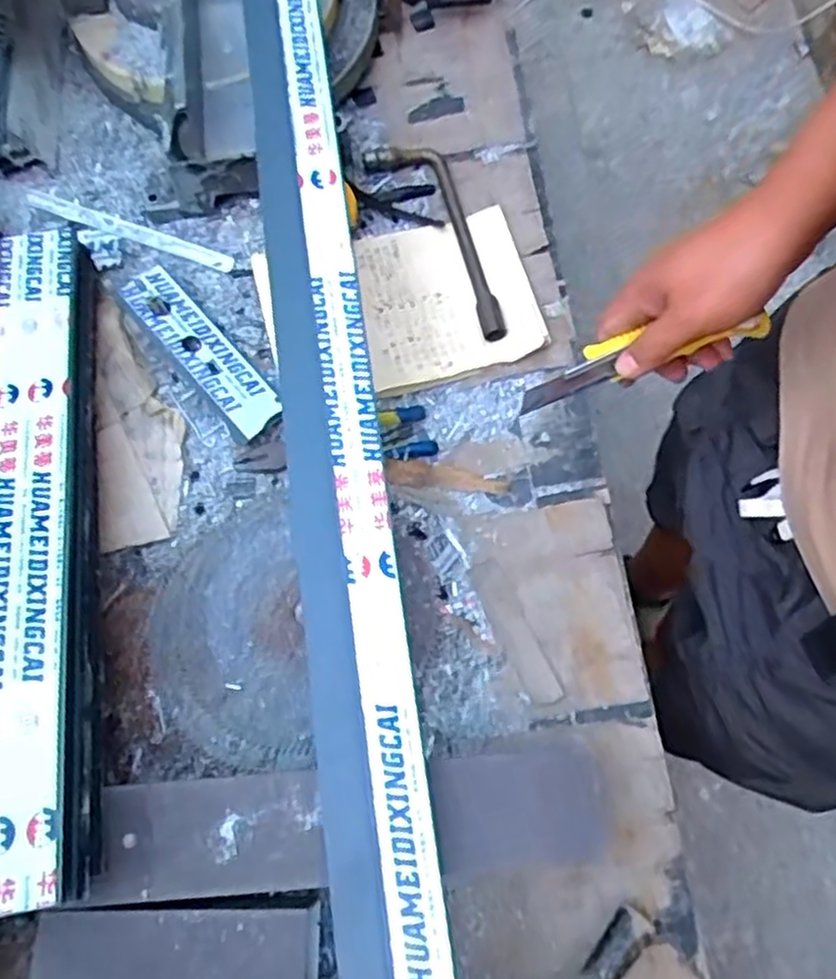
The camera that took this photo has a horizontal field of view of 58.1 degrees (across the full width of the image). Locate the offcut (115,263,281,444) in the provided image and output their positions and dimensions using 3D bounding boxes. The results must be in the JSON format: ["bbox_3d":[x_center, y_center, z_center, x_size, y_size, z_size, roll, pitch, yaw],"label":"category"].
[{"bbox_3d":[-0.219,-0.143,0.748,0.057,0.027,0.210,-40,74,-10],"label":"offcut"}]

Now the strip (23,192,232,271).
[{"bbox_3d":[-0.310,-0.275,0.806,0.236,0.005,0.021,19,70,5],"label":"strip"}]

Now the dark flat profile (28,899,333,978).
[{"bbox_3d":[-0.171,0.343,0.535,0.205,0.018,0.082,-3,71,2],"label":"dark flat profile"}]

